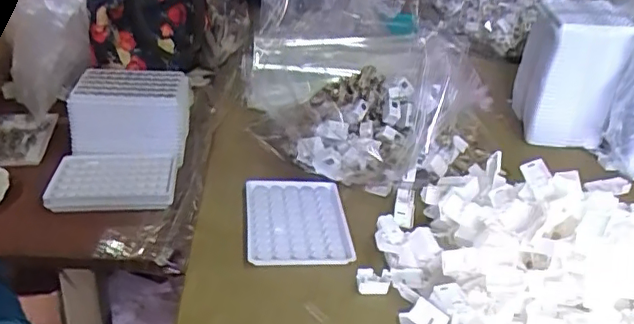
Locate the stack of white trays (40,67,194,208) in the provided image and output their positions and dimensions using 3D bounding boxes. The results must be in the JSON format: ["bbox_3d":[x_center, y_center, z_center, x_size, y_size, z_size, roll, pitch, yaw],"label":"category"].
[{"bbox_3d":[-0.227,-0.033,0.663,0.134,0.083,0.192,3,30,-4],"label":"stack of white trays"}]

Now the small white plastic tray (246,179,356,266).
[{"bbox_3d":[-0.019,0.055,0.535,0.093,0.010,0.120,1,30,-7],"label":"small white plastic tray"}]

